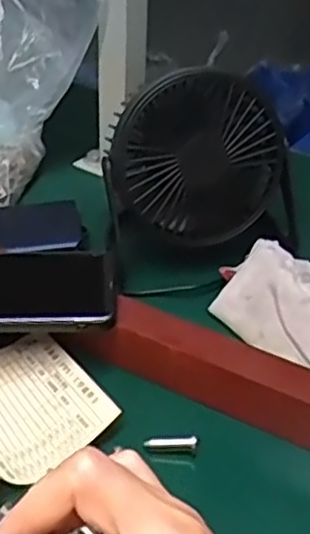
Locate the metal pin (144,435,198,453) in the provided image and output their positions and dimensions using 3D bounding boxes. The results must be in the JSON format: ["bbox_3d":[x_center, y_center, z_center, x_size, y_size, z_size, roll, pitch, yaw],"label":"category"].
[{"bbox_3d":[0.009,0.100,0.408,0.030,0.009,0.006,2,38,0],"label":"metal pin"}]

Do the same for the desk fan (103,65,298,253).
[{"bbox_3d":[0.035,-0.079,0.530,0.141,0.135,0.066,-5,37,-10],"label":"desk fan"}]

